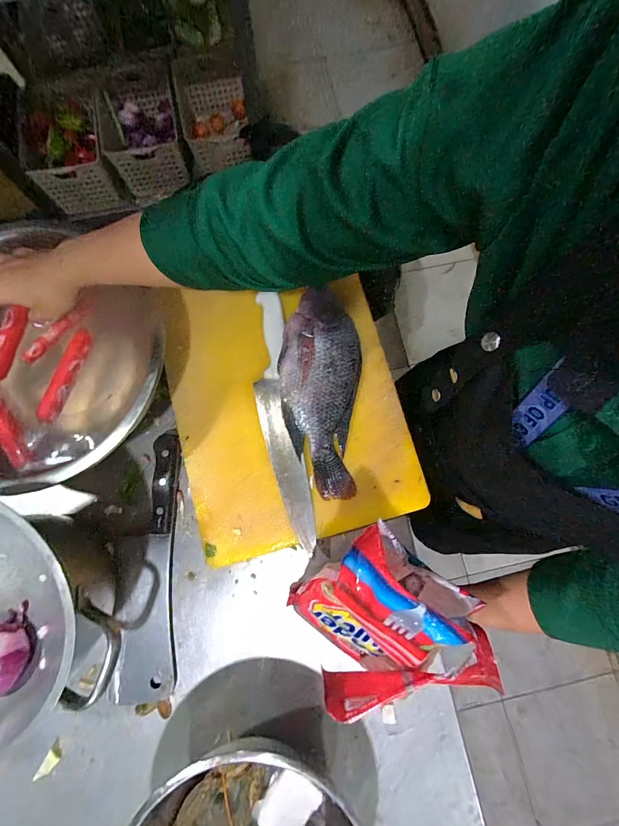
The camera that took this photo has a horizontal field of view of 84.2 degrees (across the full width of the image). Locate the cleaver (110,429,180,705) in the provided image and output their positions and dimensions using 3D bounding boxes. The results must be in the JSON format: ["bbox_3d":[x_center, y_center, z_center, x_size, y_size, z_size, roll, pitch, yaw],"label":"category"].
[{"bbox_3d":[-0.214,0.192,0.446,0.079,0.027,0.325,-1,79,-1],"label":"cleaver"}]

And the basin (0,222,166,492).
[{"bbox_3d":[-0.331,-0.056,0.427,0.306,0.088,0.292,0,79,-1],"label":"basin"}]

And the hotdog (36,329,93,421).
[{"bbox_3d":[-0.297,-0.048,0.421,0.021,0.021,0.119,11,79,2],"label":"hotdog"}]

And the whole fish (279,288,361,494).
[{"bbox_3d":[0.013,-0.019,0.446,0.106,0.049,0.246,4,79,0],"label":"whole fish"}]

